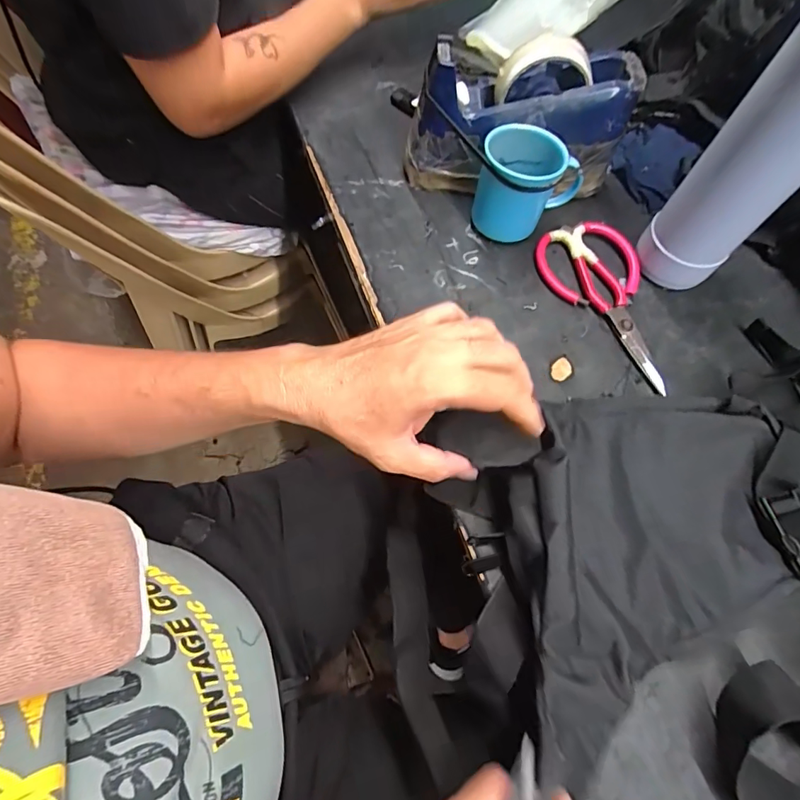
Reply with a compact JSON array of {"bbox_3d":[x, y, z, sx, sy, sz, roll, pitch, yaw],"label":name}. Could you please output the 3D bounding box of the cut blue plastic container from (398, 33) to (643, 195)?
[{"bbox_3d":[0.116,-0.272,0.446,0.210,0.118,0.089,8,68,1],"label":"cut blue plastic container"}]

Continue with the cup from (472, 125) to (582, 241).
[{"bbox_3d":[0.124,-0.208,0.442,0.091,0.079,0.071,20,68,6],"label":"cup"}]

